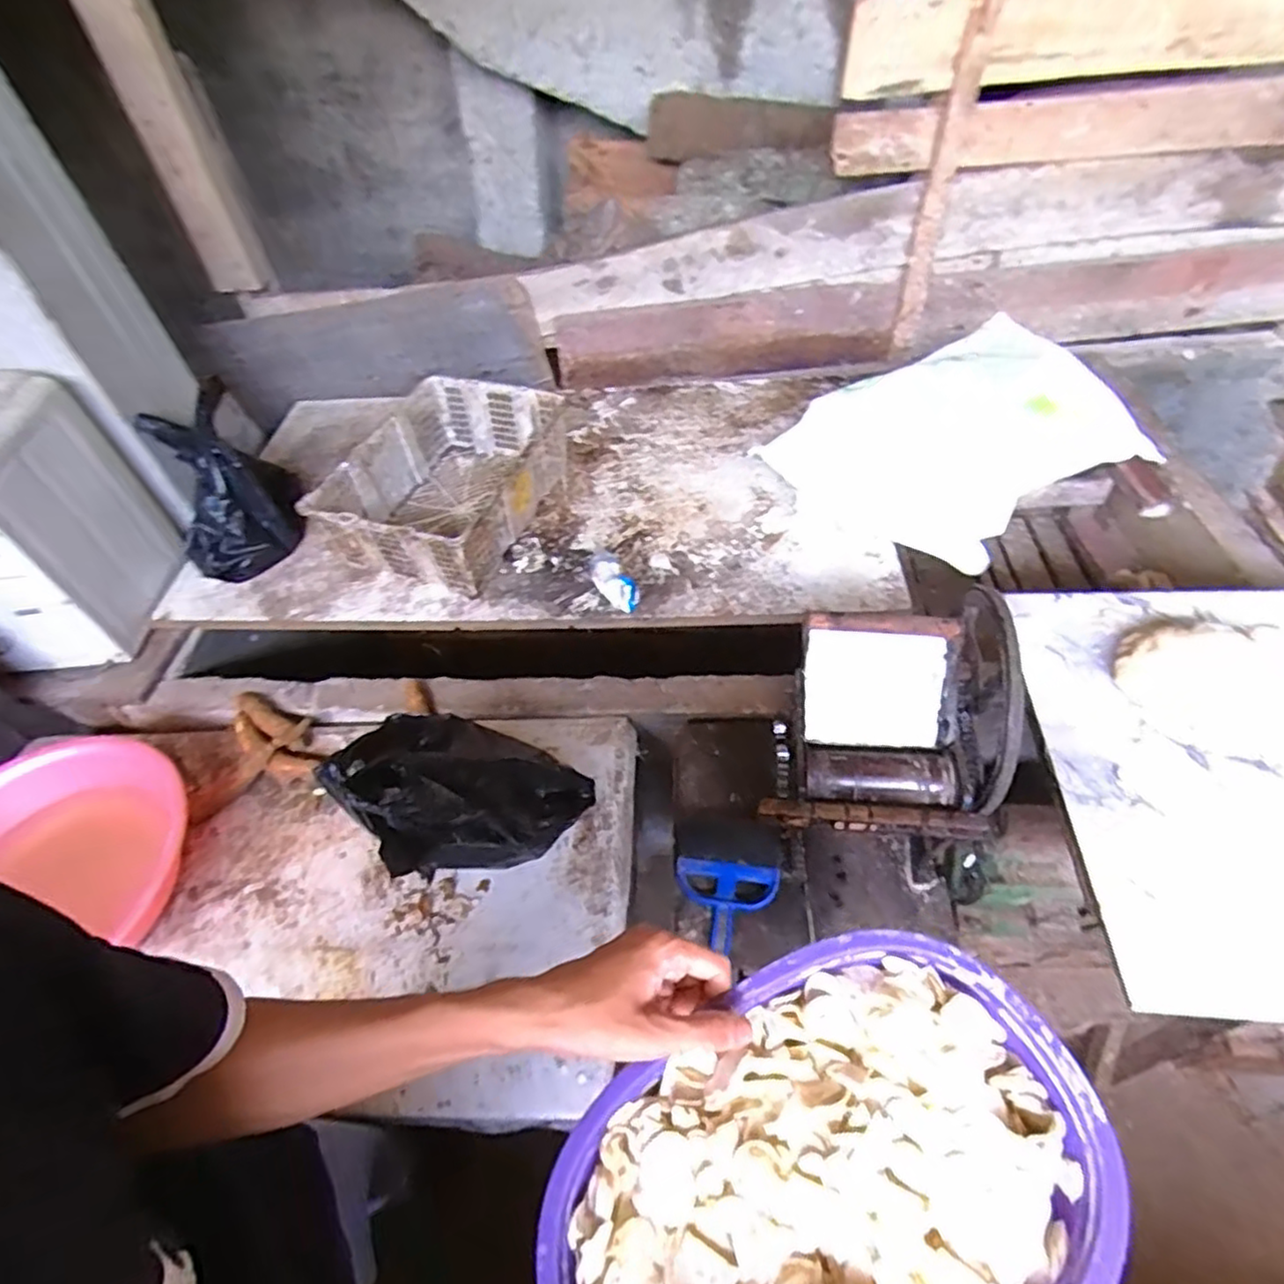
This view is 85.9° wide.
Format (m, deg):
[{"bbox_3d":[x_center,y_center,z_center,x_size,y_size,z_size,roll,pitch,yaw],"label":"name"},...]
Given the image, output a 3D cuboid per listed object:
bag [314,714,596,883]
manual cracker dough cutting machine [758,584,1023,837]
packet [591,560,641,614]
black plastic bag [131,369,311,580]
[{"bbox_3d":[-0.225,0.178,0.886,0.178,0.292,0.262,32,57,32],"label":"bag"},{"bbox_3d":[0.281,0.057,0.753,0.256,0.142,0.237,1,46,8],"label":"manual cracker dough cutting machine"},{"bbox_3d":[-0.049,-0.099,1.213,0.046,0.064,0.091,-32,51,-23],"label":"packet"},{"bbox_3d":[-0.768,-0.295,1.278,0.223,0.231,0.231,-28,49,-19],"label":"black plastic bag"}]

